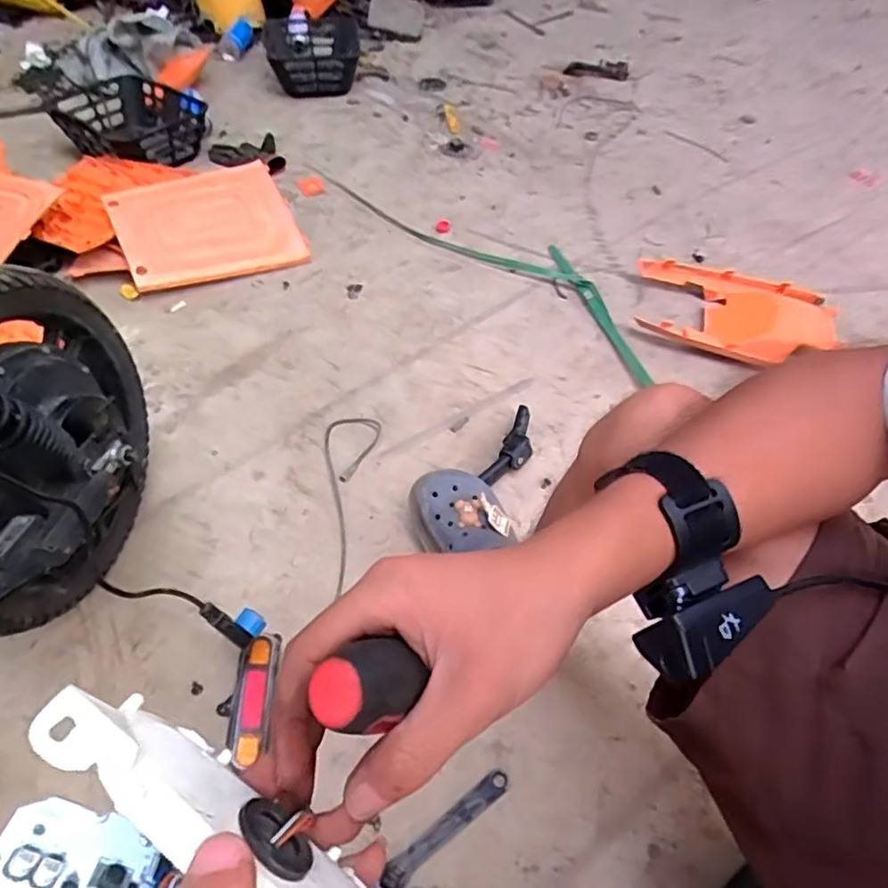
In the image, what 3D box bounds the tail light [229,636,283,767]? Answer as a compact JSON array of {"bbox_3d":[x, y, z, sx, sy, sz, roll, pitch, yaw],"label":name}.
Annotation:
[{"bbox_3d":[-0.215,0.283,0.693,0.040,0.043,0.138,2,51,-2],"label":"tail light"}]

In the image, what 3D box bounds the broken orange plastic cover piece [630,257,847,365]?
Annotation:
[{"bbox_3d":[0.590,-0.266,1.223,0.390,0.041,0.291,12,51,6],"label":"broken orange plastic cover piece"}]

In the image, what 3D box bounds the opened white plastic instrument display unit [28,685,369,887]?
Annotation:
[{"bbox_3d":[-0.059,0.132,0.195,0.155,0.042,0.029,43,57,-2],"label":"opened white plastic instrument display unit"}]

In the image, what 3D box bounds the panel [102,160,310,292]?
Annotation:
[{"bbox_3d":[-0.482,-0.452,1.236,0.336,0.036,0.269,-20,80,-22],"label":"panel"}]

